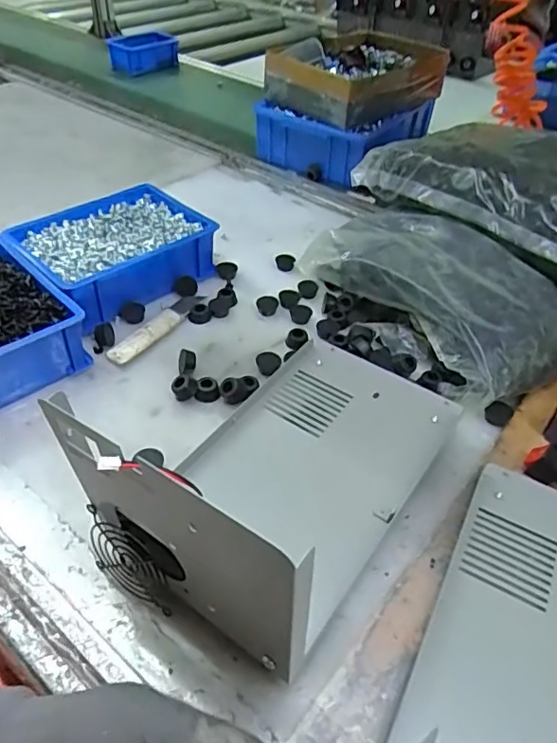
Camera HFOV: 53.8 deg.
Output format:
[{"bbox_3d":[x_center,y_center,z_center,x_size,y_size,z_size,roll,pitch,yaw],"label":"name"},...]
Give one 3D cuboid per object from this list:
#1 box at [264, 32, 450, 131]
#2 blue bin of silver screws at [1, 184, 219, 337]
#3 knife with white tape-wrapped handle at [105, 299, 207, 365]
[{"bbox_3d":[0.121,-0.464,0.867,0.251,0.069,0.189,-33,53,-31],"label":"box"},{"bbox_3d":[-0.183,-0.135,0.629,0.151,0.065,0.192,35,52,30],"label":"blue bin of silver screws"},{"bbox_3d":[-0.126,-0.049,0.577,0.028,0.010,0.130,23,47,21],"label":"knife with white tape-wrapped handle"}]

